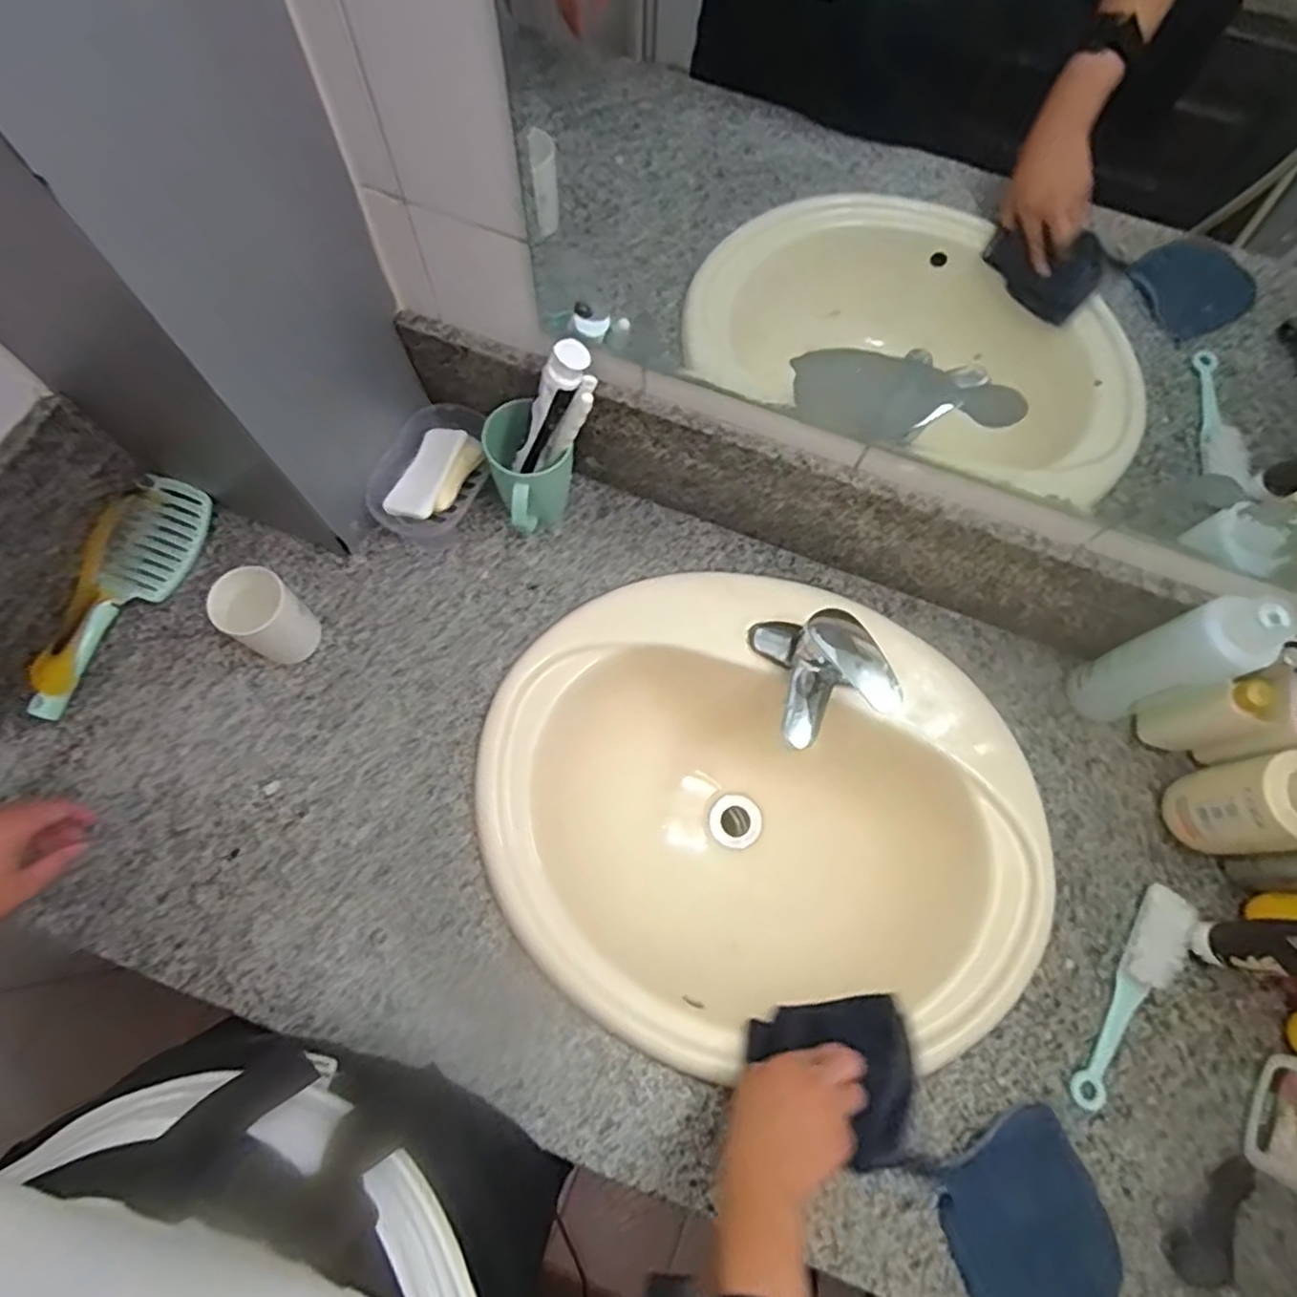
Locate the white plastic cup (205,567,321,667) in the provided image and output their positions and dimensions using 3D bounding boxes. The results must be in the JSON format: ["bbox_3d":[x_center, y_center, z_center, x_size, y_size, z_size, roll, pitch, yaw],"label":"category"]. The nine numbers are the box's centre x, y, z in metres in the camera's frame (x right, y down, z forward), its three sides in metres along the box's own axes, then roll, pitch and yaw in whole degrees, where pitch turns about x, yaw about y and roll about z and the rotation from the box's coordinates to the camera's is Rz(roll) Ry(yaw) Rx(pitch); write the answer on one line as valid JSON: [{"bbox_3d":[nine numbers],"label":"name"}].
[{"bbox_3d":[-0.346,-0.028,0.649,0.056,0.096,0.062,27,73,7],"label":"white plastic cup"}]

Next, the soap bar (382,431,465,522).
[{"bbox_3d":[-0.222,-0.176,0.713,0.045,0.015,0.102,22,73,4],"label":"soap bar"}]

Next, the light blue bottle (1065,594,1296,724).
[{"bbox_3d":[0.448,0.016,0.623,0.054,0.214,0.060,-20,73,-8],"label":"light blue bottle"}]

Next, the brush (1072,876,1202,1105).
[{"bbox_3d":[0.428,0.307,0.624,0.044,0.026,0.200,33,74,9],"label":"brush"}]

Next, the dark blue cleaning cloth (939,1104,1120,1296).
[{"bbox_3d":[0.304,0.464,0.568,0.125,0.011,0.142,-18,73,-7],"label":"dark blue cleaning cloth"}]

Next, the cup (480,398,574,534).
[{"bbox_3d":[-0.125,-0.169,0.704,0.076,0.115,0.083,0,71,-1],"label":"cup"}]

